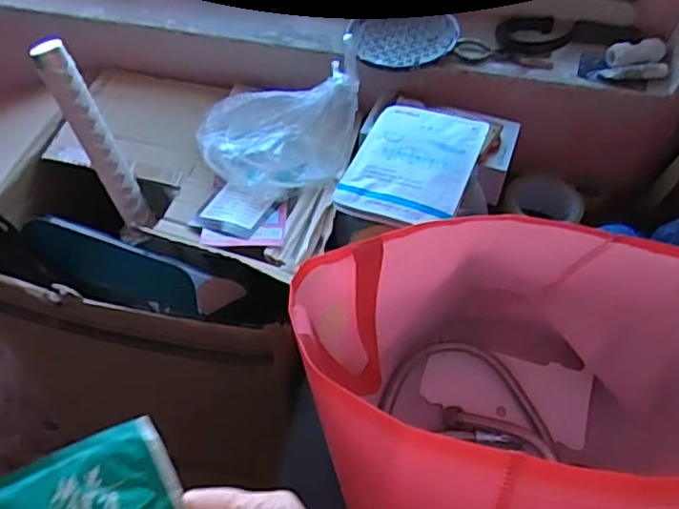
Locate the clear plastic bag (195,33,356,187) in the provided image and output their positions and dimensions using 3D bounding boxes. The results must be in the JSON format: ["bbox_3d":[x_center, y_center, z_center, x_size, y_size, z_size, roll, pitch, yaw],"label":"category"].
[{"bbox_3d":[-0.065,-0.148,0.744,0.193,0.086,0.136,-8,50,-9],"label":"clear plastic bag"}]

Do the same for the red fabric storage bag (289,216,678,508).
[{"bbox_3d":[0.177,0.146,0.543,0.372,0.250,0.359,-18,52,-17],"label":"red fabric storage bag"}]

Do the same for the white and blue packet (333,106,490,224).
[{"bbox_3d":[0.078,-0.097,0.660,0.118,0.015,0.171,18,51,13],"label":"white and blue packet"}]

